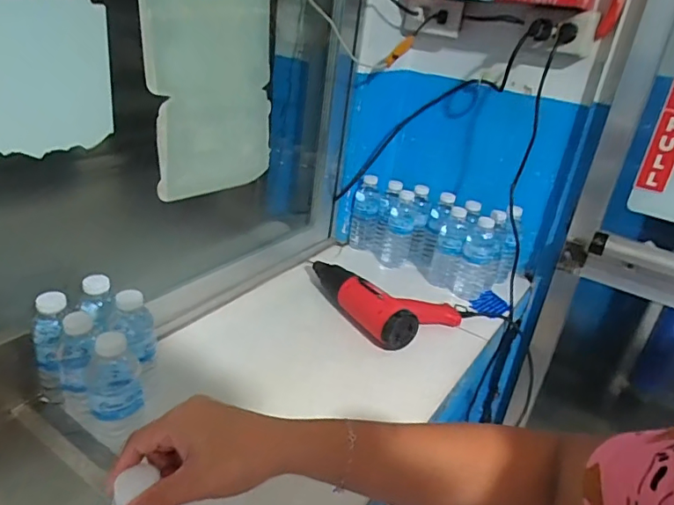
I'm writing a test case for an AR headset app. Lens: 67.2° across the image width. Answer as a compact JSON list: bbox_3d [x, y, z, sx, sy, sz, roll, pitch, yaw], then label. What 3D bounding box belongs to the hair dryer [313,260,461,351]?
[{"bbox_3d":[0.089,0.068,0.963,0.202,0.069,0.258,-10,32,-31],"label":"hair dryer"}]

